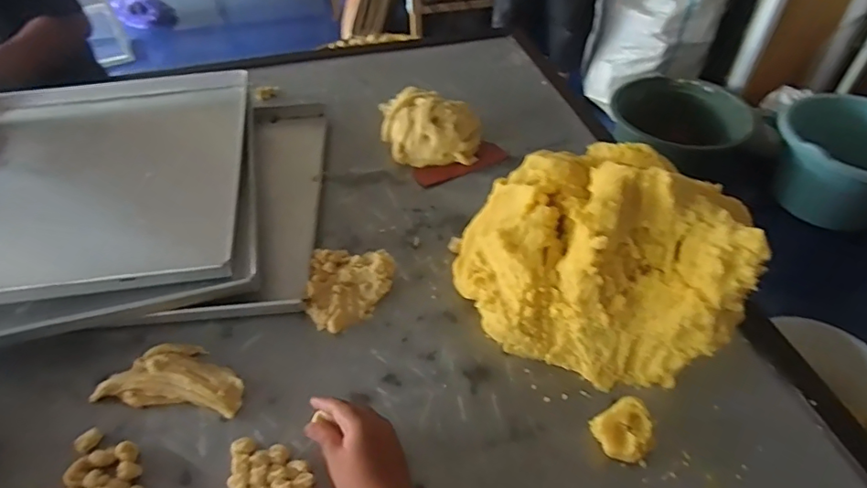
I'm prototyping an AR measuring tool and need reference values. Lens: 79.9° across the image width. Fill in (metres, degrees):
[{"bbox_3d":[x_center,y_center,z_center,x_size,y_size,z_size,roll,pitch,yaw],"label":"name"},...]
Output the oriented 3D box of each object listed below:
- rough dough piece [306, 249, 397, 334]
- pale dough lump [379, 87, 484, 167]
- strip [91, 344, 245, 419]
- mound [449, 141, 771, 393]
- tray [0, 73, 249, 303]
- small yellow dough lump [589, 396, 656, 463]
[{"bbox_3d":[-0.114,0.061,0.707,0.111,0.033,0.111,3,46,4],"label":"rough dough piece"},{"bbox_3d":[-0.006,-0.211,0.947,0.181,0.073,0.143,7,47,9],"label":"pale dough lump"},{"bbox_3d":[-0.310,0.156,0.630,0.169,0.031,0.085,5,46,6],"label":"strip"},{"bbox_3d":[0.197,0.004,0.666,0.332,0.199,0.277,8,47,9],"label":"mound"},{"bbox_3d":[-0.560,-0.112,0.826,0.501,0.057,0.510,-8,48,-7],"label":"tray"},{"bbox_3d":[0.209,0.203,0.562,0.063,0.023,0.057,-25,54,-23],"label":"small yellow dough lump"}]

